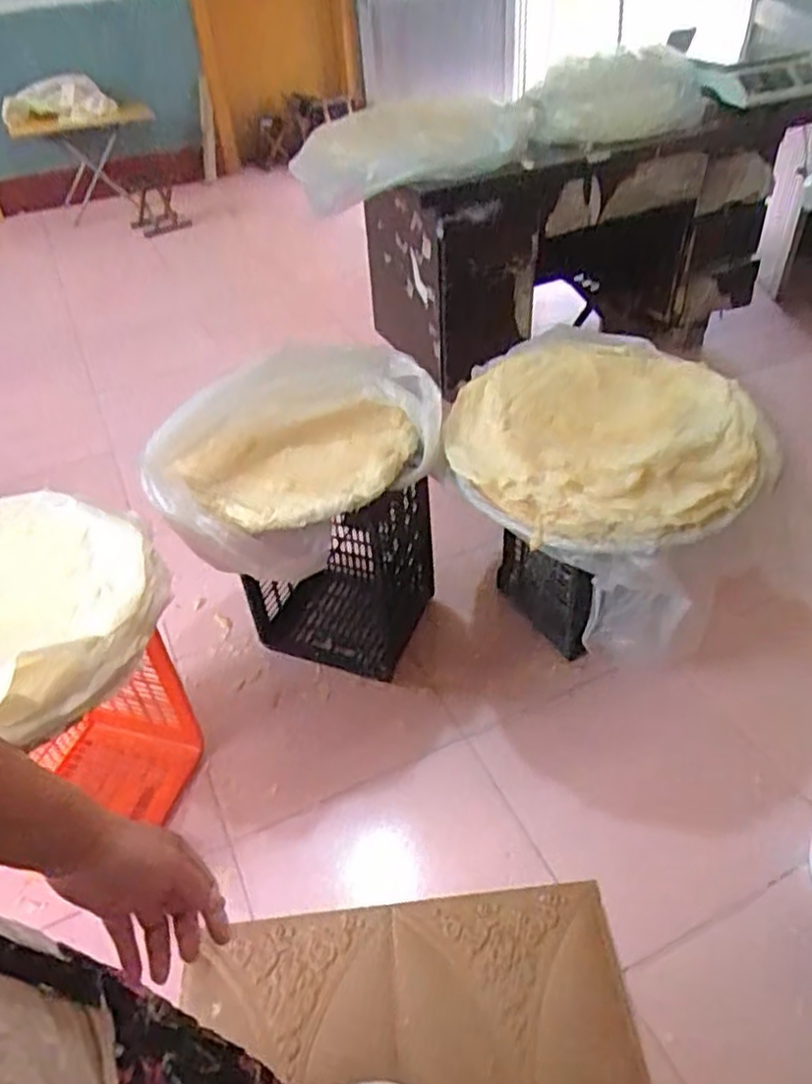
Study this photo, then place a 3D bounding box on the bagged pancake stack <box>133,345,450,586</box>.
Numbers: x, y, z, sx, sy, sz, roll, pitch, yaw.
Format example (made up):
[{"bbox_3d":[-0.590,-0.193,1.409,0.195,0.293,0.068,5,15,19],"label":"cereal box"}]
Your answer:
[{"bbox_3d":[-0.227,-0.179,1.428,0.499,0.198,0.545,13,44,19],"label":"bagged pancake stack"}]

